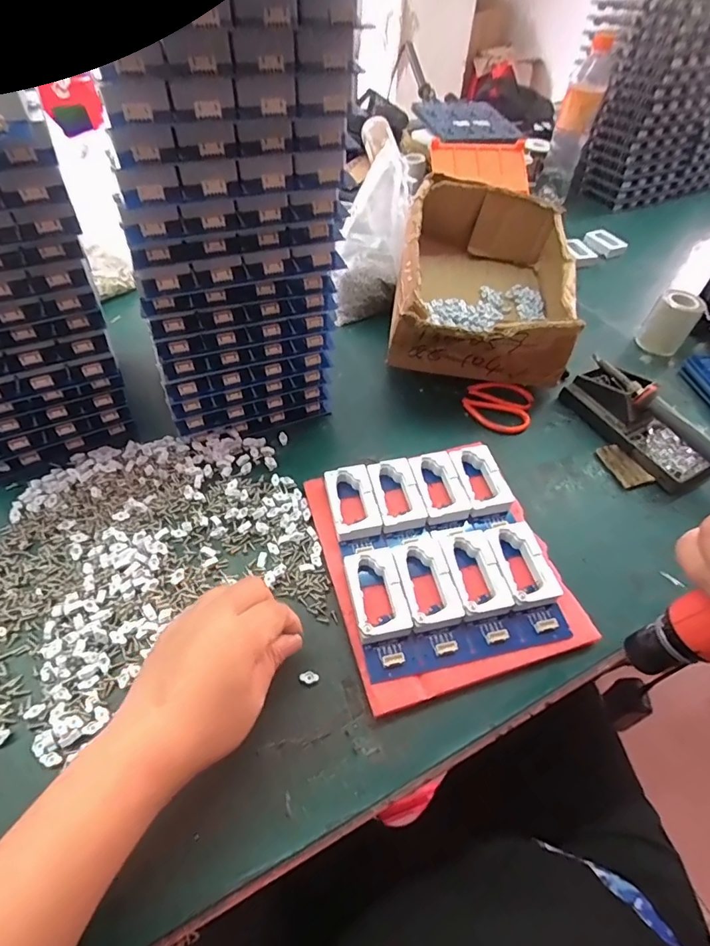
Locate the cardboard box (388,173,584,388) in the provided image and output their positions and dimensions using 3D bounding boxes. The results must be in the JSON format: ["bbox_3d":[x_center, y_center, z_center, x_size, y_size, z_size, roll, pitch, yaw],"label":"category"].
[{"bbox_3d":[0.158,-0.231,0.570,0.203,0.112,0.273,7,53,2],"label":"cardboard box"}]

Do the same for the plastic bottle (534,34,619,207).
[{"bbox_3d":[0.395,-0.627,0.838,0.066,0.227,0.066,13,52,7],"label":"plastic bottle"}]

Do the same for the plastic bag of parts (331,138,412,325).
[{"bbox_3d":[0.020,-0.317,0.611,0.091,0.158,0.162,2,53,-2],"label":"plastic bag of parts"}]

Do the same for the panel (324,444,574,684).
[{"bbox_3d":[0.071,0.063,0.396,0.162,0.029,0.185,-9,53,-10],"label":"panel"}]

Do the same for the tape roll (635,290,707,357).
[{"bbox_3d":[0.397,-0.191,0.584,0.043,0.065,0.043,2,51,-2],"label":"tape roll"}]

